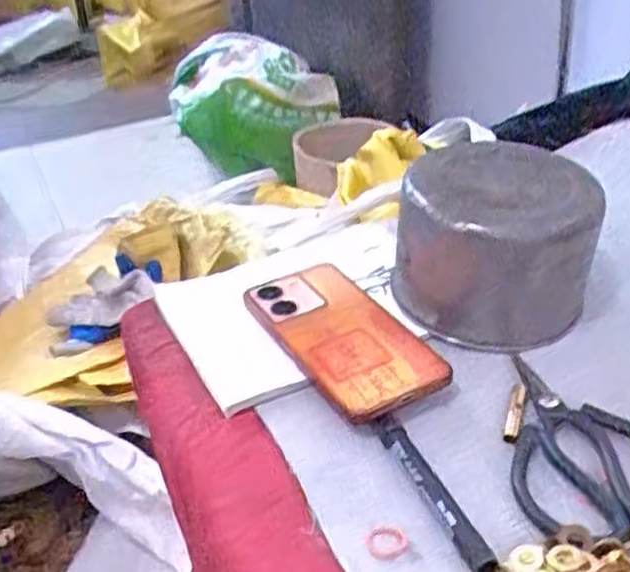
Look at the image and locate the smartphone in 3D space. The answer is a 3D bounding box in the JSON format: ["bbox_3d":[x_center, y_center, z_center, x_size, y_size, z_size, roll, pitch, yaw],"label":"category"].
[{"bbox_3d":[0.017,0.033,0.530,0.072,0.009,0.151,-28,43,-19],"label":"smartphone"}]

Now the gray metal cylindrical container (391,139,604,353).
[{"bbox_3d":[0.128,-0.029,0.550,0.116,0.106,0.116,-3,35,2],"label":"gray metal cylindrical container"}]

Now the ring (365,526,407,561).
[{"bbox_3d":[0.038,0.137,0.416,0.022,0.004,0.020,-3,35,2],"label":"ring"}]

